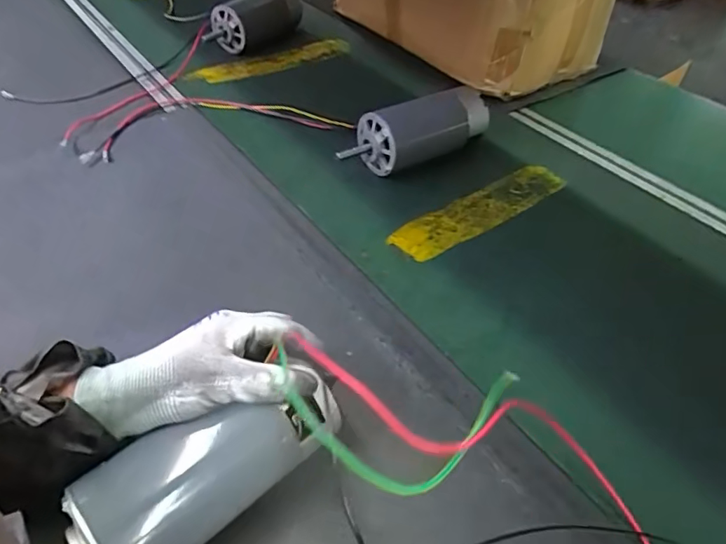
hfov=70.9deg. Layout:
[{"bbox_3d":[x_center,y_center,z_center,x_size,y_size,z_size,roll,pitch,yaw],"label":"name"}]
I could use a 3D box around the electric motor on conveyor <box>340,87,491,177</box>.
[{"bbox_3d":[0.073,-0.194,0.690,0.220,0.081,0.072,-30,51,-29],"label":"electric motor on conveyor"}]

